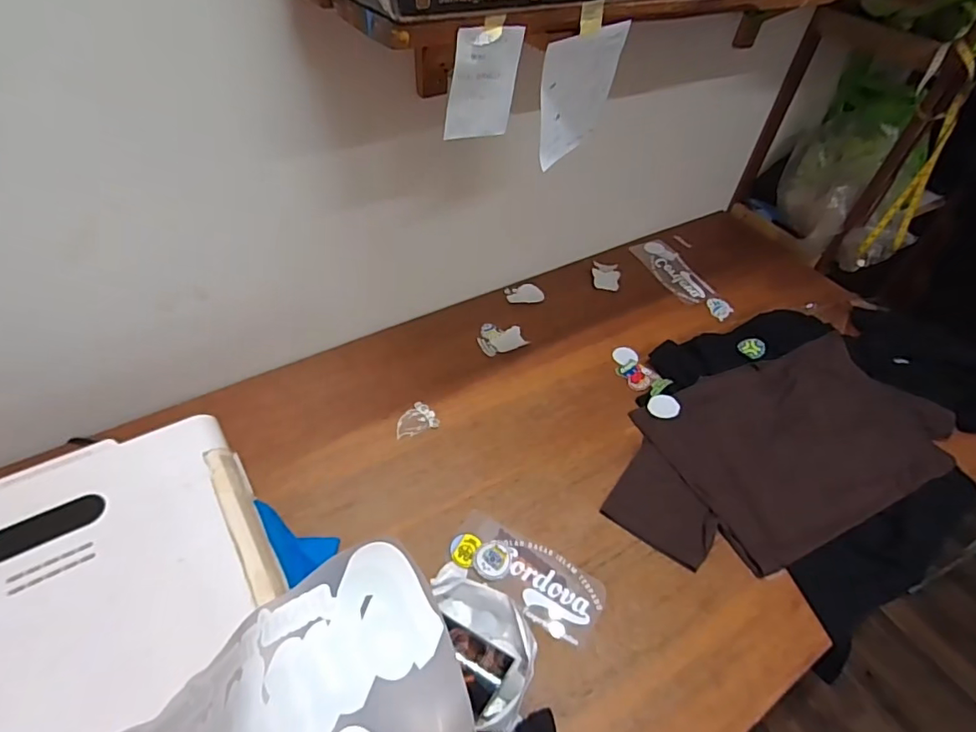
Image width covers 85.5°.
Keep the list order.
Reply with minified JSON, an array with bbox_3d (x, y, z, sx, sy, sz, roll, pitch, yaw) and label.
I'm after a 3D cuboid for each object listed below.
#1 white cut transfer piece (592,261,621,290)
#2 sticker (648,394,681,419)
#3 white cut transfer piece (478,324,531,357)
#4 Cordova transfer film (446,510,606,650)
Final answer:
[{"bbox_3d":[0.297,-0.227,1.331,0.068,0.010,0.109,9,44,8],"label":"white cut transfer piece"},{"bbox_3d":[0.348,0.079,1.044,0.058,0.004,0.062,9,45,23],"label":"sticker"},{"bbox_3d":[0.025,-0.064,1.153,0.102,0.006,0.087,-21,57,-23],"label":"white cut transfer piece"},{"bbox_3d":[0.057,0.324,0.813,0.246,0.007,0.108,25,53,15],"label":"Cordova transfer film"}]

